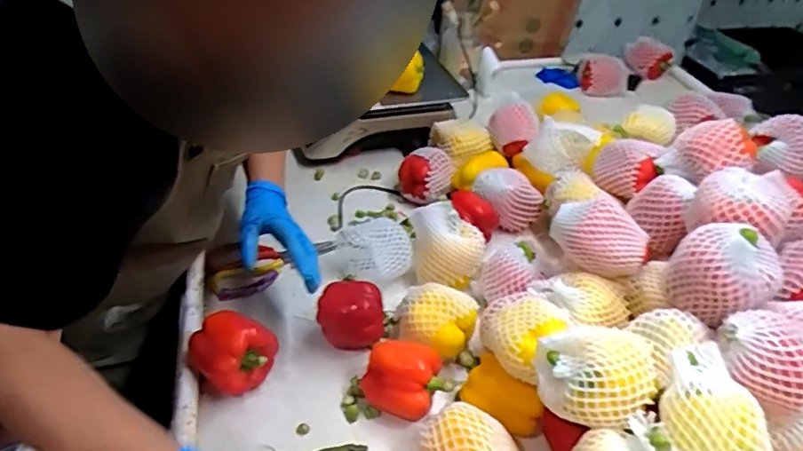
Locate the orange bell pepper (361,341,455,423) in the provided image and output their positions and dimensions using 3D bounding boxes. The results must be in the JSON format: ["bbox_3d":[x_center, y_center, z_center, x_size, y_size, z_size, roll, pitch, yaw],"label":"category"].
[{"bbox_3d":[0.005,0.183,0.679,0.105,0.064,0.069,5,39,1],"label":"orange bell pepper"}]

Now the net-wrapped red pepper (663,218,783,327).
[{"bbox_3d":[0.349,0.051,0.627,0.103,0.086,0.081,31,46,30],"label":"net-wrapped red pepper"}]

